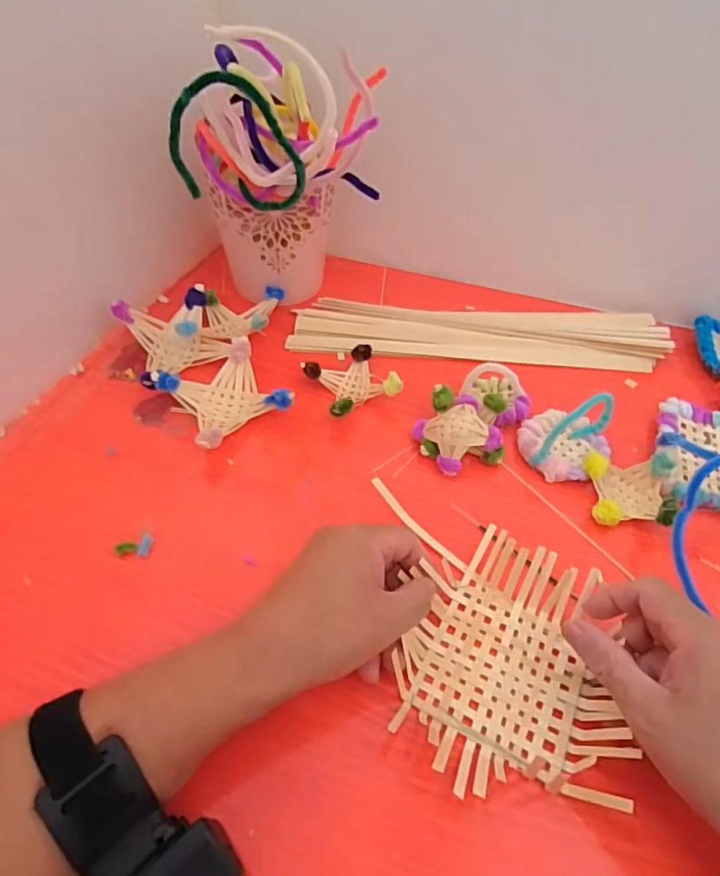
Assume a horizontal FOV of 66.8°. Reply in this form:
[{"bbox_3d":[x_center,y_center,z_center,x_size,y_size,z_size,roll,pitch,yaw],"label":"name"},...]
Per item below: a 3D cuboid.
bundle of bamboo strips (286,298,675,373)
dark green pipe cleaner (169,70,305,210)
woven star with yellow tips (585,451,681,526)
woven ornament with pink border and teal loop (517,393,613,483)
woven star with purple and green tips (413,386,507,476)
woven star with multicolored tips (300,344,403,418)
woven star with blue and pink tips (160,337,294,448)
[{"bbox_3d":[0.118,-0.110,0.537,0.356,0.011,0.109,3,49,-1],"label":"bundle of bamboo strips"},{"bbox_3d":[-0.089,-0.211,0.393,0.088,0.096,0.052,-8,50,-10],"label":"dark green pipe cleaner"},{"bbox_3d":[0.198,0.039,0.401,0.056,0.033,0.053,7,49,3],"label":"woven star with yellow tips"},{"bbox_3d":[0.164,-0.007,0.426,0.070,0.055,0.071,26,52,19],"label":"woven ornament with pink border and teal loop"},{"bbox_3d":[0.080,-0.006,0.434,0.068,0.032,0.067,14,49,9],"label":"woven star with purple and green tips"},{"bbox_3d":[-0.006,-0.048,0.469,0.065,0.024,0.067,-19,53,-19],"label":"woven star with multicolored tips"},{"bbox_3d":[-0.109,-0.032,0.443,0.084,0.035,0.085,-29,56,-25],"label":"woven star with blue and pink tips"}]

